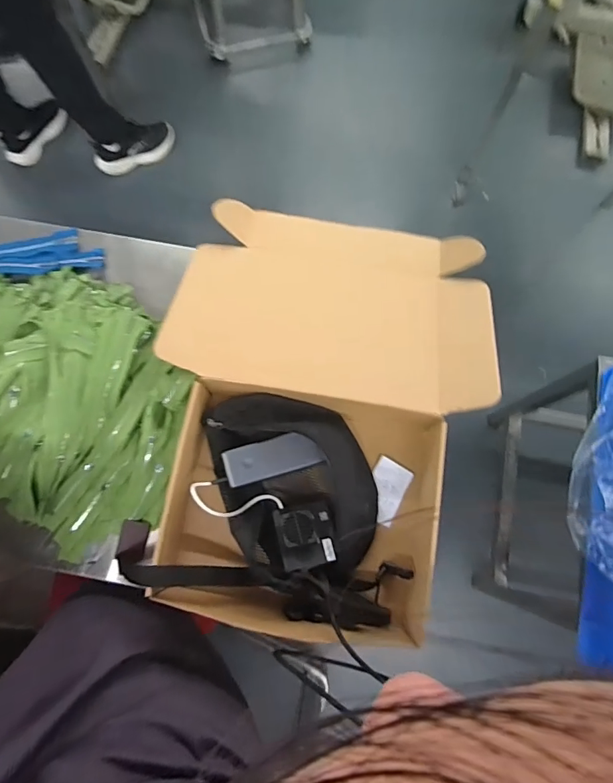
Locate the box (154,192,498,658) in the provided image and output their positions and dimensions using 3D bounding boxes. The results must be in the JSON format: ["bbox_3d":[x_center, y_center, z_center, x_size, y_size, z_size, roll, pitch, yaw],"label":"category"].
[{"bbox_3d":[0.025,0.000,0.629,0.419,0.116,0.600,10,76,2],"label":"box"}]

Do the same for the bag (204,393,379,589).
[{"bbox_3d":[-0.015,0.116,0.579,0.207,0.071,0.251,-13,76,-4],"label":"bag"}]

